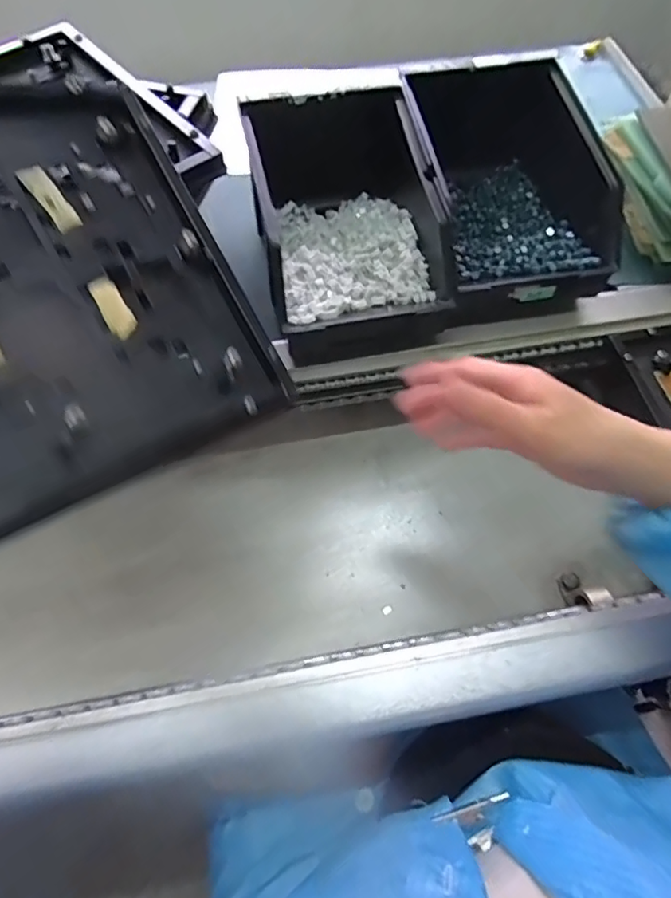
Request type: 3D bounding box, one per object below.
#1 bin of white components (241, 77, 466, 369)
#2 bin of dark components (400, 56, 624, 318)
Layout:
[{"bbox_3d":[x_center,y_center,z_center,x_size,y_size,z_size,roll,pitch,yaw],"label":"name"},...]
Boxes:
[{"bbox_3d":[0.009,-0.211,0.512,0.157,0.107,0.238,-11,66,-5],"label":"bin of white components"},{"bbox_3d":[0.158,-0.243,0.523,0.161,0.104,0.231,-10,66,-4],"label":"bin of dark components"}]

